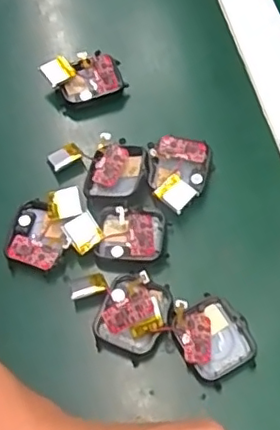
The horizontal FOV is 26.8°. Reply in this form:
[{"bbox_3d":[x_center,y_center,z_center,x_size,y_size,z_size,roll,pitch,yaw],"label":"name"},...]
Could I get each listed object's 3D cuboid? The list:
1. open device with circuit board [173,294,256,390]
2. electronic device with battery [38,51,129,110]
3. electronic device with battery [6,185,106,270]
[{"bbox_3d":[0.041,0.069,0.333,0.039,0.013,0.047,-22,65,-9],"label":"open device with circuit board"},{"bbox_3d":[-0.039,-0.096,0.418,0.052,0.022,0.034,-17,64,-7],"label":"electronic device with battery"},{"bbox_3d":[-0.056,0.009,0.361,0.054,0.012,0.046,-24,65,-10],"label":"electronic device with battery"}]

